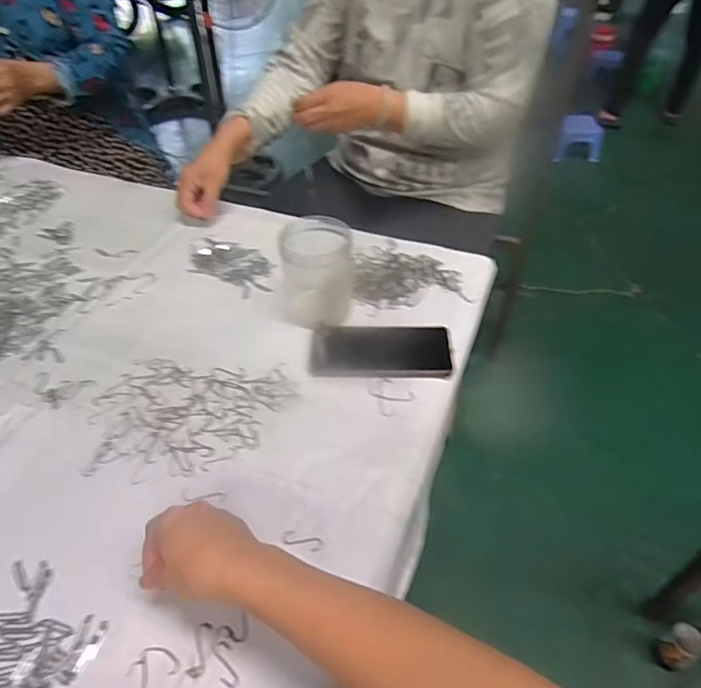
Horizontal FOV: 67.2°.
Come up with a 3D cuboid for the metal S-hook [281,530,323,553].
[{"bbox_3d":[-0.043,0.177,0.472,0.038,0.004,0.015,15,47,17],"label":"metal S-hook"}]

